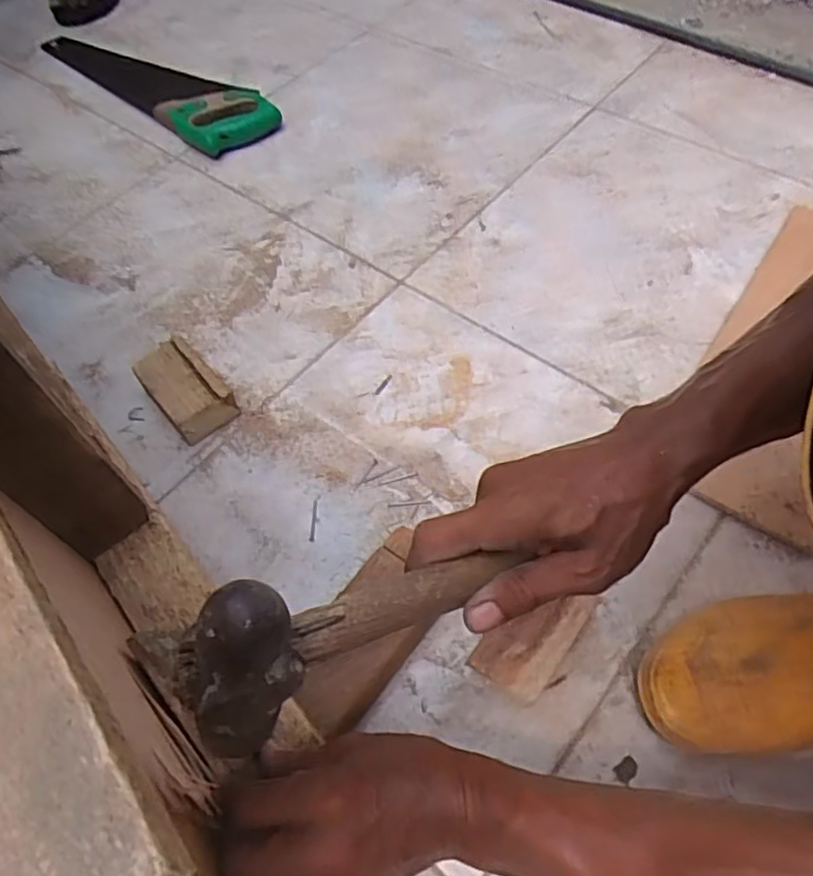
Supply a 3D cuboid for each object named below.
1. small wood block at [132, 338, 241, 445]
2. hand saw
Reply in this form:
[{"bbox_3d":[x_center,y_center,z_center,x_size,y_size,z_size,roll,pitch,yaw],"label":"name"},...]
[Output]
[{"bbox_3d":[-0.218,-0.047,0.640,0.058,0.046,0.109,-37,62,-17],"label":"small wood block"},{"bbox_3d":[-0.387,-0.552,0.973,0.118,0.032,0.535,-41,63,-19],"label":"hand saw"}]

